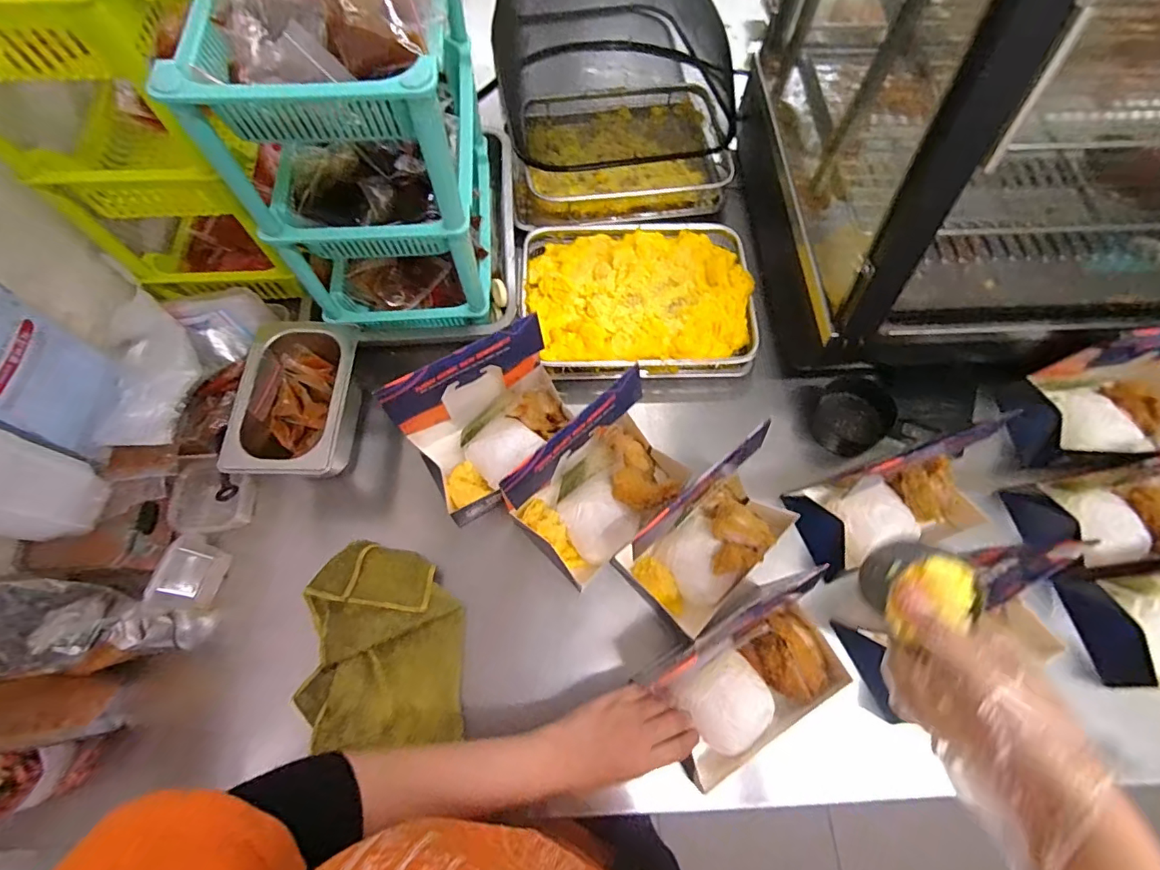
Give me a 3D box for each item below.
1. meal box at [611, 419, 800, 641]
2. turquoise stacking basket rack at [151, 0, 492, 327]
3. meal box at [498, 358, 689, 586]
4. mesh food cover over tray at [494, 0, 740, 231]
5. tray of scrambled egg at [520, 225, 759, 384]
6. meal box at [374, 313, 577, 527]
[{"bbox_3d":[0.136,0.098,0.505,0.174,0.147,0.109,-42,74,-16],"label":"meal box"},{"bbox_3d":[-0.218,-0.318,0.528,0.210,0.347,0.275,-7,68,-4],"label":"turquoise stacking basket rack"},{"bbox_3d":[0.028,0.048,0.525,0.108,0.149,0.178,42,73,15],"label":"meal box"},{"bbox_3d":[0.054,-0.562,0.779,0.343,0.210,0.469,-6,68,-3],"label":"mesh food cover over tray"},{"bbox_3d":[0.076,-0.183,0.672,0.293,0.048,0.223,-3,68,-2],"label":"tray of scrambled egg"},{"bbox_3d":[-0.091,-0.015,0.545,0.180,0.144,0.115,-32,72,-13],"label":"meal box"}]

